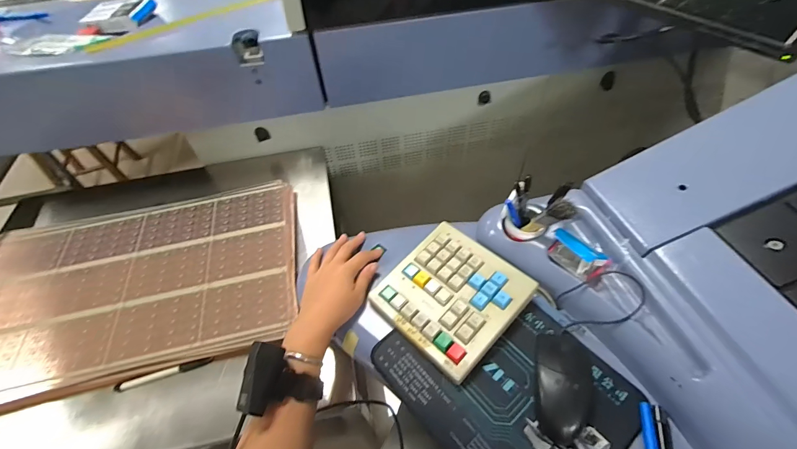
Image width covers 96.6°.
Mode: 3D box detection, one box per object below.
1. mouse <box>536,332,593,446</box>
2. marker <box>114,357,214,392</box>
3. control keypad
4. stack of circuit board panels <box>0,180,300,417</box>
[{"bbox_3d":[0.182,0.176,0.394,0.057,0.029,0.113,8,53,10],"label":"mouse"},{"bbox_3d":[-0.362,0.231,0.552,0.137,0.014,0.013,-17,53,-9],"label":"marker"},{"bbox_3d":[0.068,0.089,0.463,0.157,0.032,0.160,37,63,28],"label":"control keypad"},{"bbox_3d":[-0.482,0.097,0.649,0.584,0.033,0.376,-13,52,-6],"label":"stack of circuit board panels"}]

